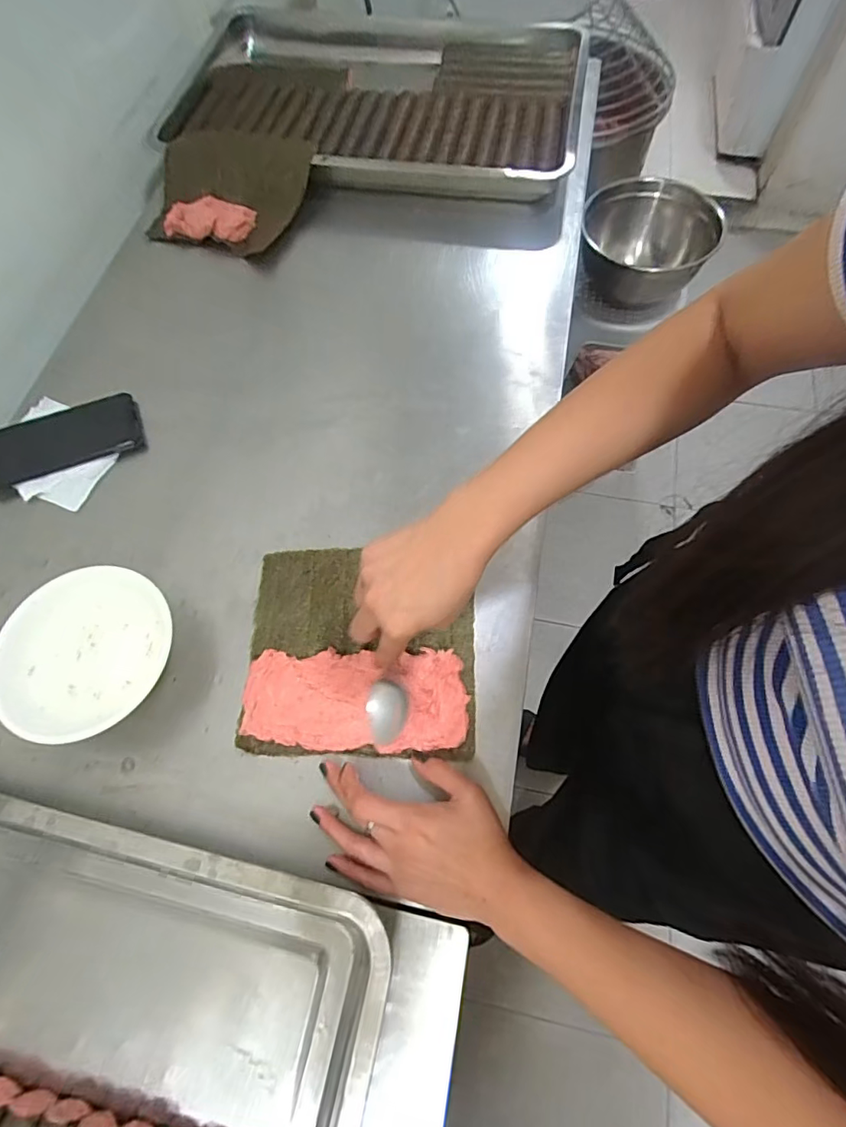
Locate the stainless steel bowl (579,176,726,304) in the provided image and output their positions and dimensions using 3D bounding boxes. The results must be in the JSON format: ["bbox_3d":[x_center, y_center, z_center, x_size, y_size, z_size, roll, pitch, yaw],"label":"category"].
[{"bbox_3d":[0.463,-0.667,1.074,0.262,0.128,0.247,-1,67,1],"label":"stainless steel bowl"}]

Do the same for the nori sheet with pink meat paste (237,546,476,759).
[{"bbox_3d":[-0.054,0.073,0.451,0.198,0.015,0.181,1,67,2],"label":"nori sheet with pink meat paste"}]

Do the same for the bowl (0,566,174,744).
[{"bbox_3d":[-0.291,0.079,0.442,0.132,0.043,0.140,-1,67,1],"label":"bowl"}]

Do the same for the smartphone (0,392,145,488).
[{"bbox_3d":[-0.399,-0.138,0.562,0.165,0.011,0.075,-19,77,-12],"label":"smartphone"}]

